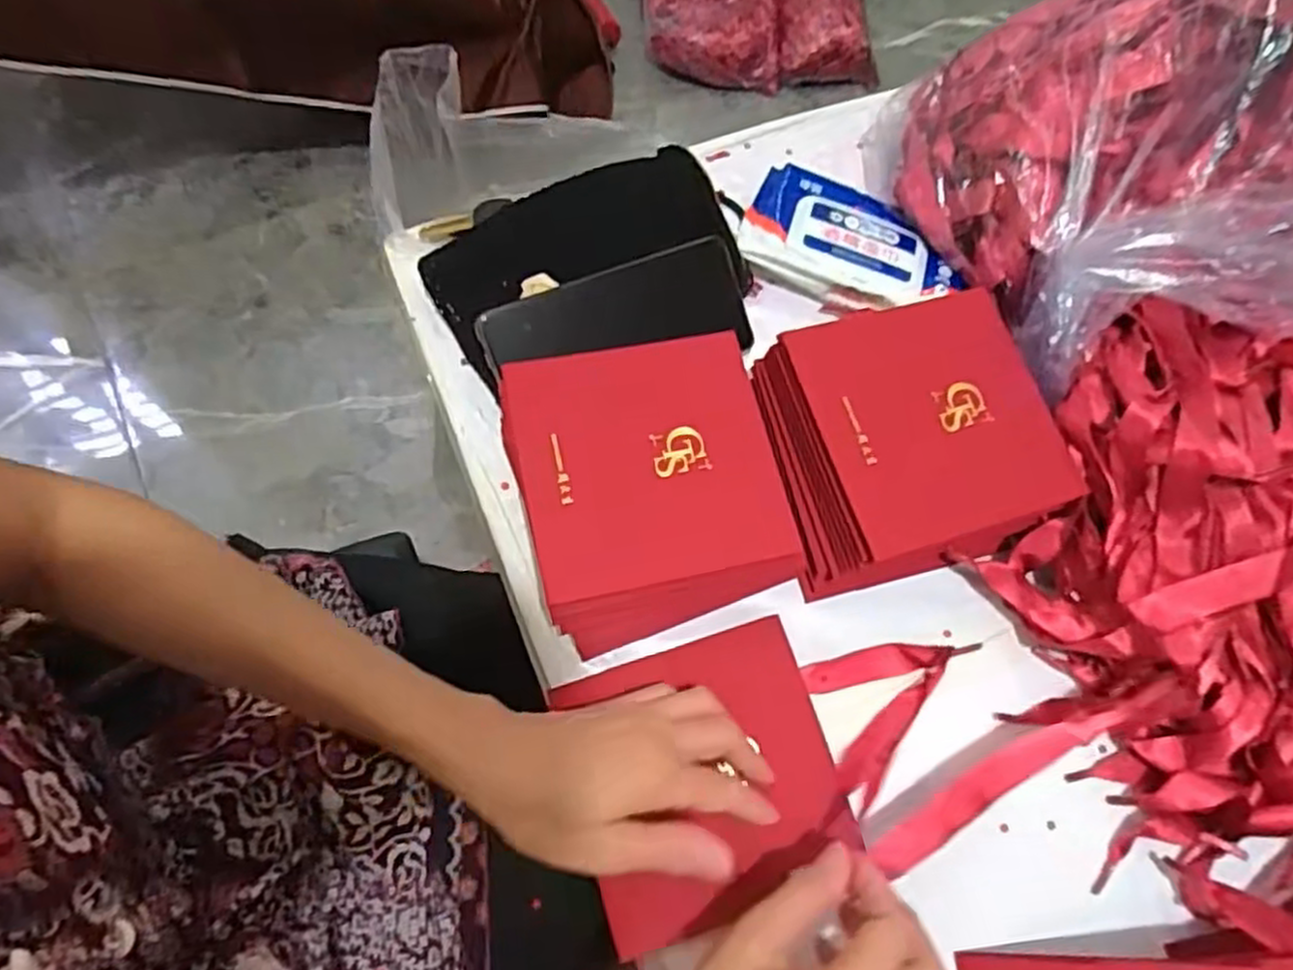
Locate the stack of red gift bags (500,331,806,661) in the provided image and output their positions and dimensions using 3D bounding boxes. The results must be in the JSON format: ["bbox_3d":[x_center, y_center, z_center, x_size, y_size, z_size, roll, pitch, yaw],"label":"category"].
[{"bbox_3d":[0.000,0.000,0.444,0.143,0.064,0.153,-16,71,-8],"label":"stack of red gift bags"}]

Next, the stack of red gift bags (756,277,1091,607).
[{"bbox_3d":[0.150,-0.025,0.458,0.156,0.075,0.142,-17,71,-9],"label":"stack of red gift bags"}]

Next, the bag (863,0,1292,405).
[{"bbox_3d":[0.334,-0.193,0.482,0.299,0.121,0.255,-9,70,-6],"label":"bag"}]

